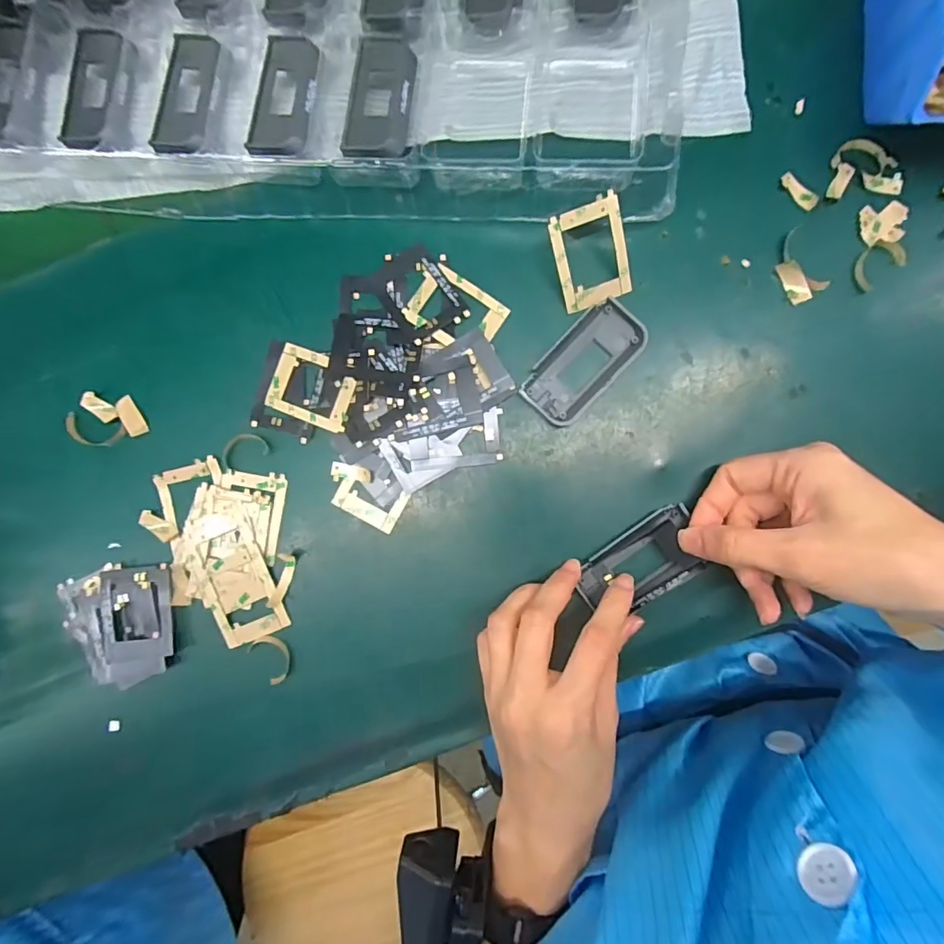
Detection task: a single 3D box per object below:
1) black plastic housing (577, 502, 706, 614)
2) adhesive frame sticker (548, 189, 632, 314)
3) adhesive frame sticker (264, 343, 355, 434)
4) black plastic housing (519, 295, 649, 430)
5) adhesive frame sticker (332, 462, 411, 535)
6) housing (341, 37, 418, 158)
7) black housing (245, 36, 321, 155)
[{"bbox_3d":[0.097,0.053,0.290,0.073,0.013,0.037,-34,88,1],"label":"black plastic housing"},{"bbox_3d":[0.067,-0.122,0.286,0.039,0.004,0.054,-19,115,5],"label":"adhesive frame sticker"},{"bbox_3d":[-0.093,-0.050,0.298,0.053,0.004,0.040,20,92,12],"label":"adhesive frame sticker"},{"bbox_3d":[0.065,-0.062,0.295,0.038,0.008,0.075,42,90,3],"label":"black plastic housing"},{"bbox_3d":[-0.063,0.014,0.301,0.048,0.004,0.027,31,90,3],"label":"adhesive frame sticker"},{"bbox_3d":[-0.053,-0.216,0.294,0.038,0.012,0.075,5,89,2],"label":"housing"},{"bbox_3d":[-0.110,-0.223,0.301,0.034,0.011,0.078,7,89,2],"label":"black housing"}]

